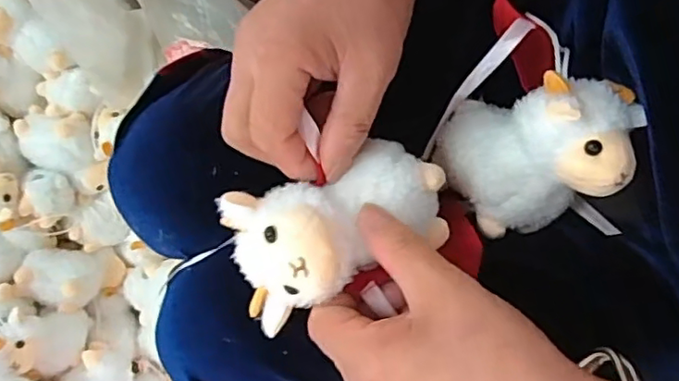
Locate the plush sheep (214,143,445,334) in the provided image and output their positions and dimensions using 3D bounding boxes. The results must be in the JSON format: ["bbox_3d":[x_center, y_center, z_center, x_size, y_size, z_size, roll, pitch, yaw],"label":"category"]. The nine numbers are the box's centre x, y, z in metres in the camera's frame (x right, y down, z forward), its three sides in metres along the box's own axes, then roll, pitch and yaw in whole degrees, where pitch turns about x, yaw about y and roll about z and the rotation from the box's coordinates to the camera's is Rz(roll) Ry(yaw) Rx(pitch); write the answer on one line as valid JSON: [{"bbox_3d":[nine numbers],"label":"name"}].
[{"bbox_3d":[0.001,0.017,0.294,0.110,0.054,0.063,-22,80,-3],"label":"plush sheep"}]

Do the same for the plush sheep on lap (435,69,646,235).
[{"bbox_3d":[0.106,-0.020,0.321,0.092,0.085,0.076,7,80,3],"label":"plush sheep on lap"}]

